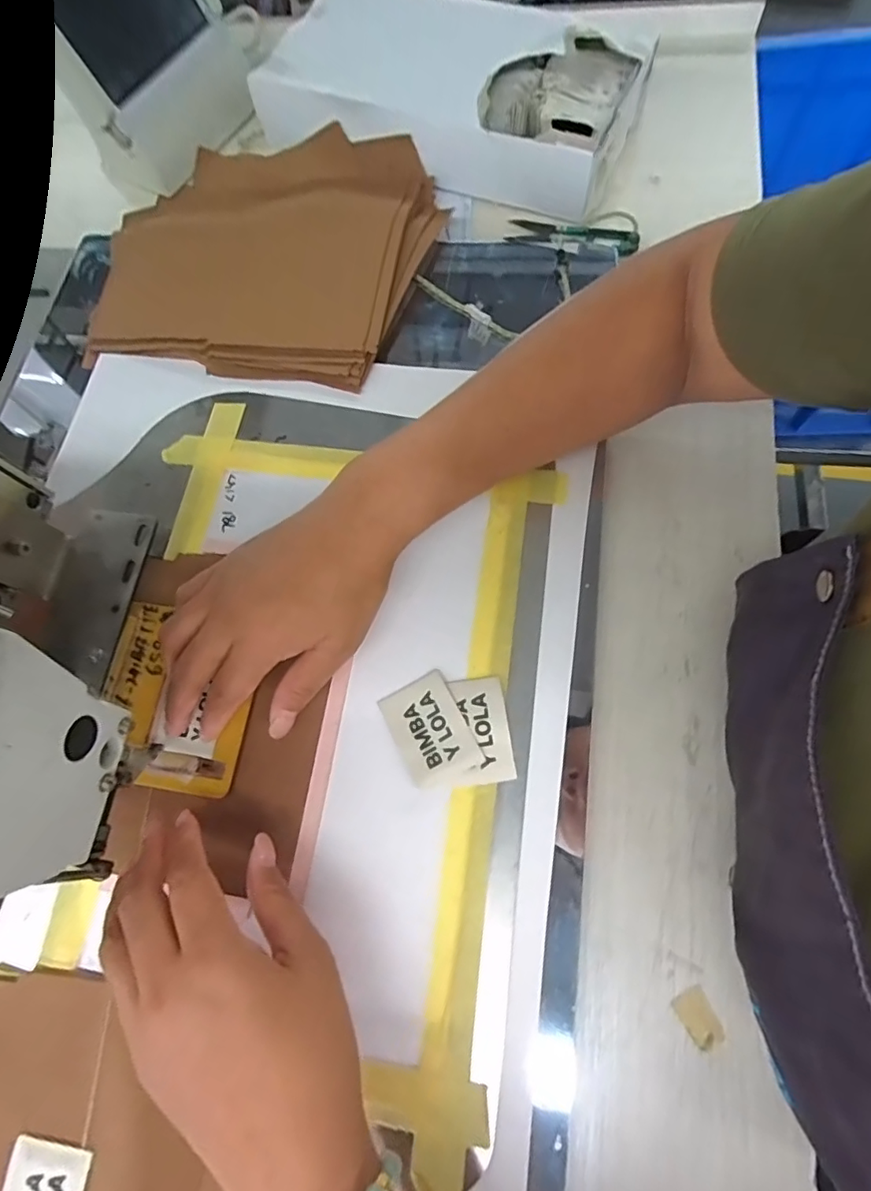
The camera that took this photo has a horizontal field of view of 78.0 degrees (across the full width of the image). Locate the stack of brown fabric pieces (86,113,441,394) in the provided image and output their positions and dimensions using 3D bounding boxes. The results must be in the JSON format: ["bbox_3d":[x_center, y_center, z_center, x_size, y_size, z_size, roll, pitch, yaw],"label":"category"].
[{"bbox_3d":[-0.142,-0.285,0.448,0.275,0.030,0.255,7,70,13],"label":"stack of brown fabric pieces"}]

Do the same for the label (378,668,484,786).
[{"bbox_3d":[-0.004,0.076,0.308,0.040,0.004,0.056,-29,64,-2],"label":"label"}]

